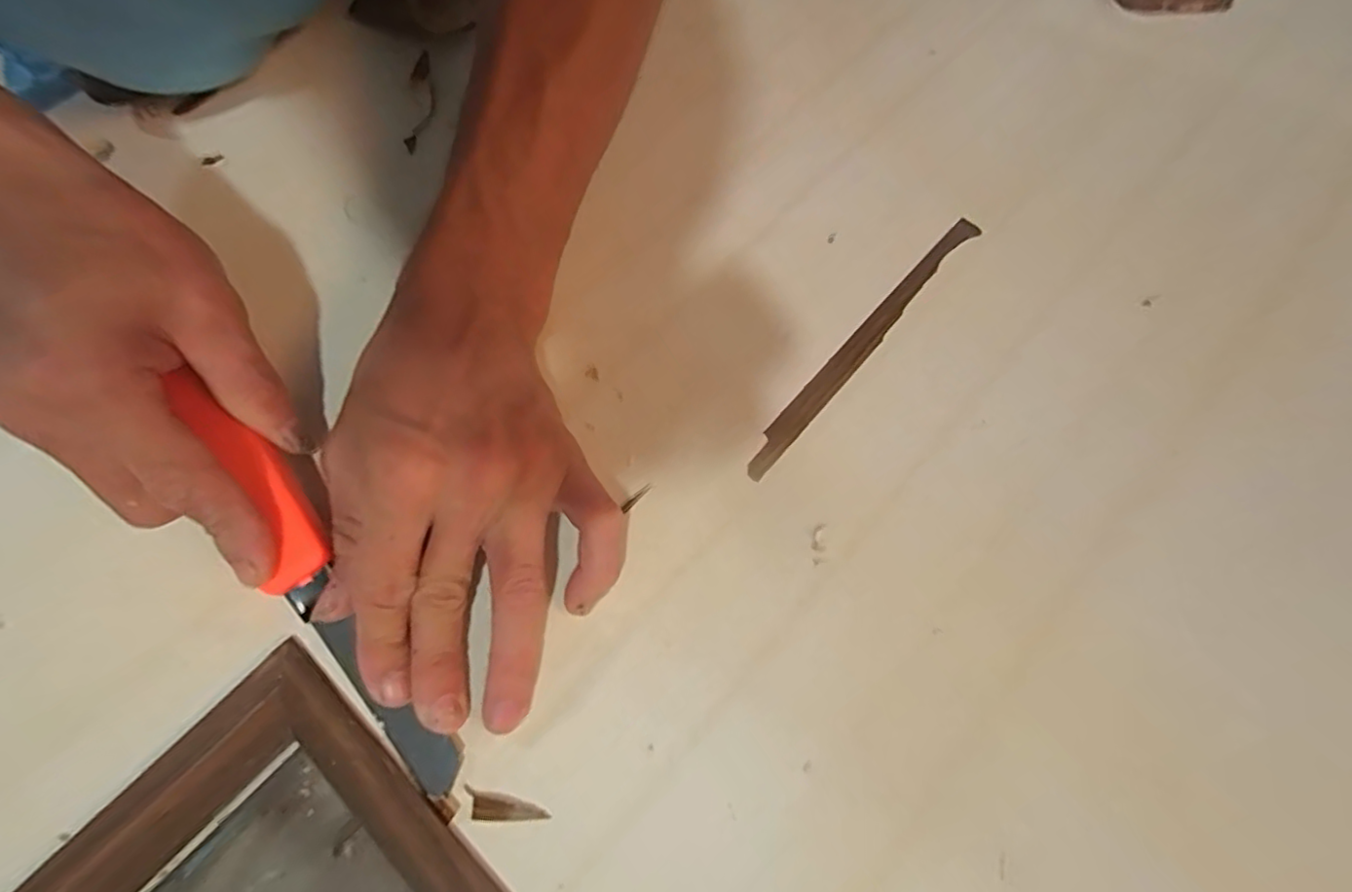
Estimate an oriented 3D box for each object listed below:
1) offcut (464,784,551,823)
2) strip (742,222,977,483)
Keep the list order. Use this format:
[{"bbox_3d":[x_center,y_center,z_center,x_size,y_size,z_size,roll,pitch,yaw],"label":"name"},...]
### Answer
[{"bbox_3d":[-0.057,0.120,0.209,0.029,0.004,0.009,10,68,3],"label":"offcut"},{"bbox_3d":[0.085,-0.048,0.282,0.012,0.005,0.166,40,72,14],"label":"strip"}]

